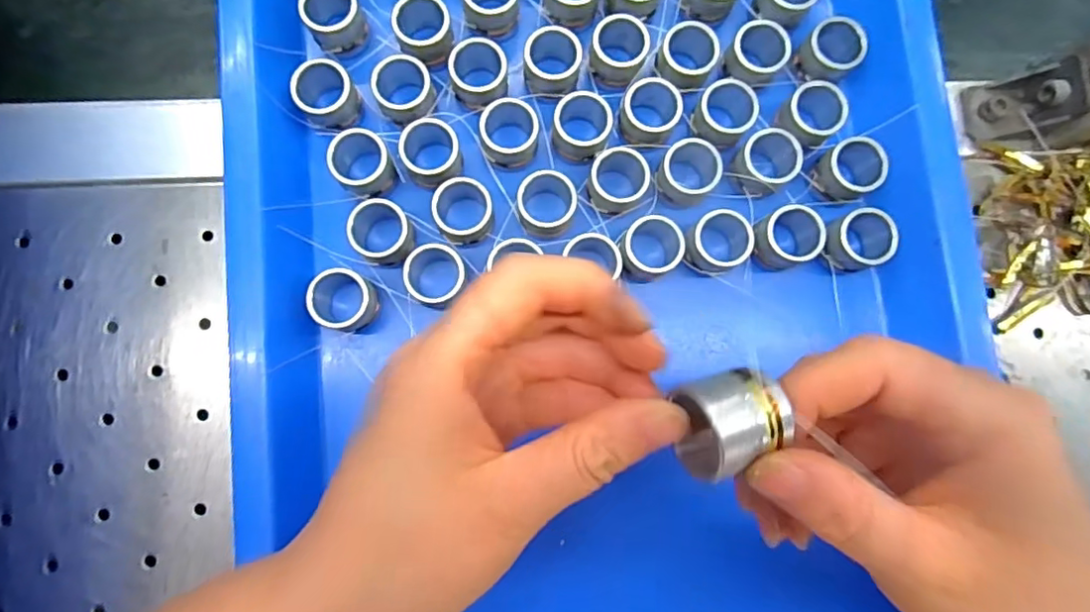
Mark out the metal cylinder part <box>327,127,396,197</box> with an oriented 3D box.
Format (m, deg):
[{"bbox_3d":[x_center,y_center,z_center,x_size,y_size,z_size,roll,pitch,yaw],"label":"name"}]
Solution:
[{"bbox_3d":[-0.079,-0.061,0.254,0.027,0.020,0.023,32,82,3],"label":"metal cylinder part"}]

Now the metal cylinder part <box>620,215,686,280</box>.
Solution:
[{"bbox_3d":[0.044,-0.023,0.254,0.028,0.022,0.025,-43,85,-7],"label":"metal cylinder part"}]

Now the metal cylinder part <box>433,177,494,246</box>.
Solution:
[{"bbox_3d":[-0.035,-0.040,0.252,0.024,0.018,0.025,0,82,-2],"label":"metal cylinder part"}]

